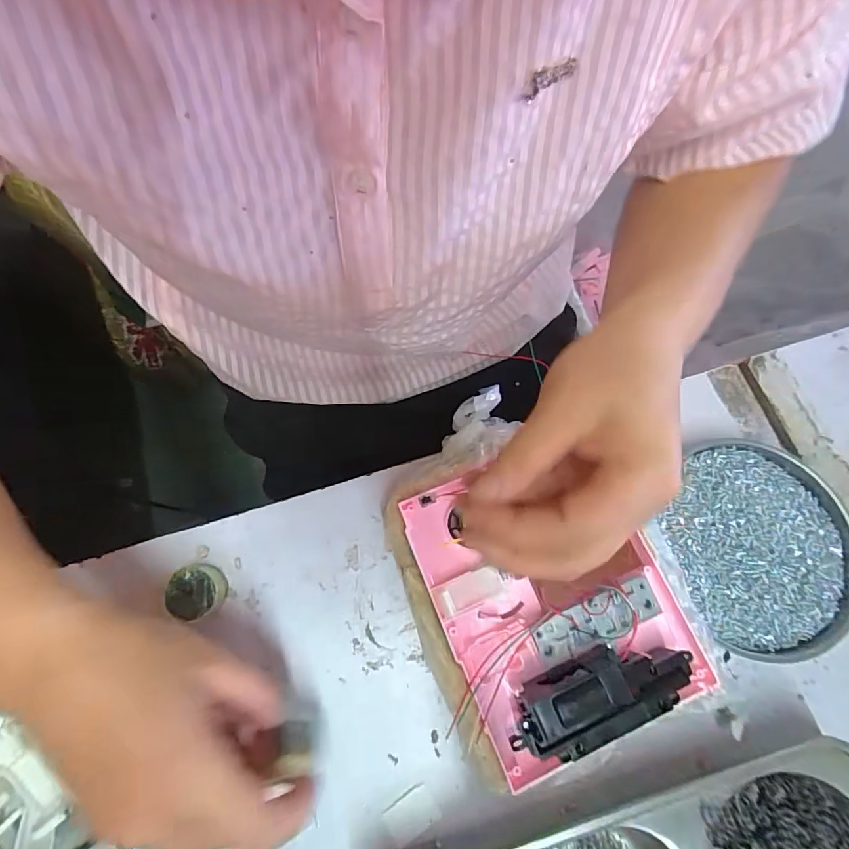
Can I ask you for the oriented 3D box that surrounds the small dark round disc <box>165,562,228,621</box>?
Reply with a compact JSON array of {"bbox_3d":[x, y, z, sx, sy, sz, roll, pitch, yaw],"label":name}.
[{"bbox_3d":[-0.142,0.105,0.292,0.034,0.019,0.032,1,71,-2],"label":"small dark round disc"}]

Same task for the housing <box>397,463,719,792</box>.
[{"bbox_3d":[0.073,0.096,0.266,0.141,0.038,0.157,-21,73,-9],"label":"housing"}]

